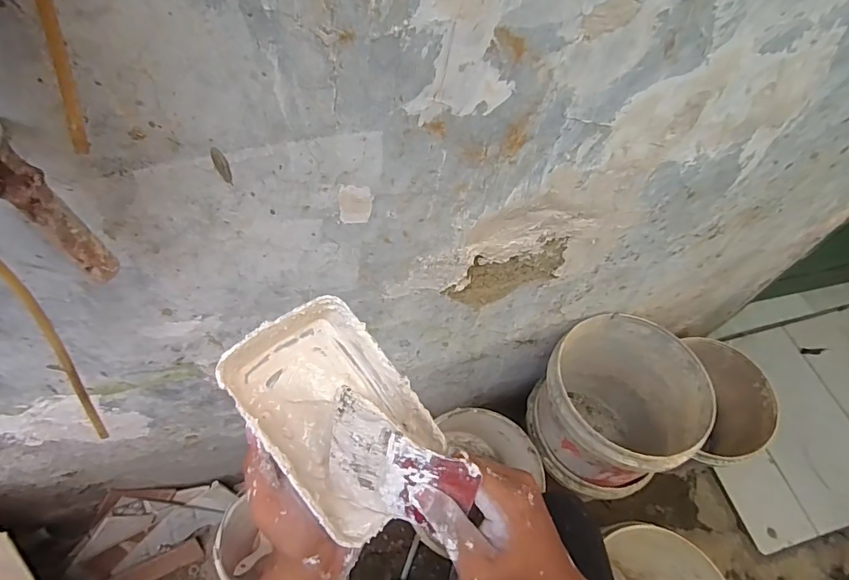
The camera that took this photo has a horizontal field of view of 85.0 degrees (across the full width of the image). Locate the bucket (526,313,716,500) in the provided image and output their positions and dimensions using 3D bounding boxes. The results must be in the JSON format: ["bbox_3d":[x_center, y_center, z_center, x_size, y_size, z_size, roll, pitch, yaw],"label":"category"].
[{"bbox_3d":[0.411,0.286,1.080,0.302,0.388,0.321,1,58,-1],"label":"bucket"}]

